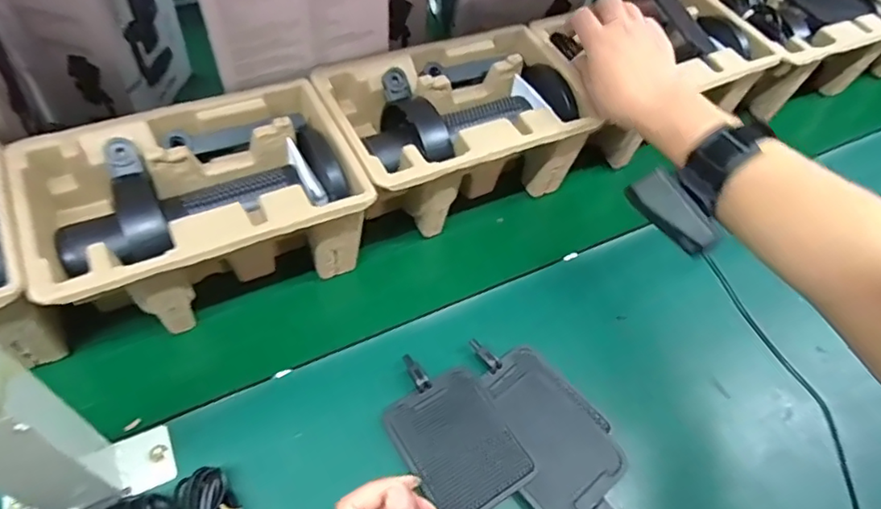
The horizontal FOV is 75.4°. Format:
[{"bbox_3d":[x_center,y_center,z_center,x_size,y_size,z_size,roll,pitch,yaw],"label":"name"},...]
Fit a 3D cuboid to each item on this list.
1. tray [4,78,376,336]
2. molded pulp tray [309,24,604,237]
[{"bbox_3d":[-0.181,-0.033,0.450,0.221,0.106,0.144,-21,57,-19],"label":"tray"},{"bbox_3d":[0.017,-0.111,0.532,0.228,0.104,0.149,-21,57,-19],"label":"molded pulp tray"}]

